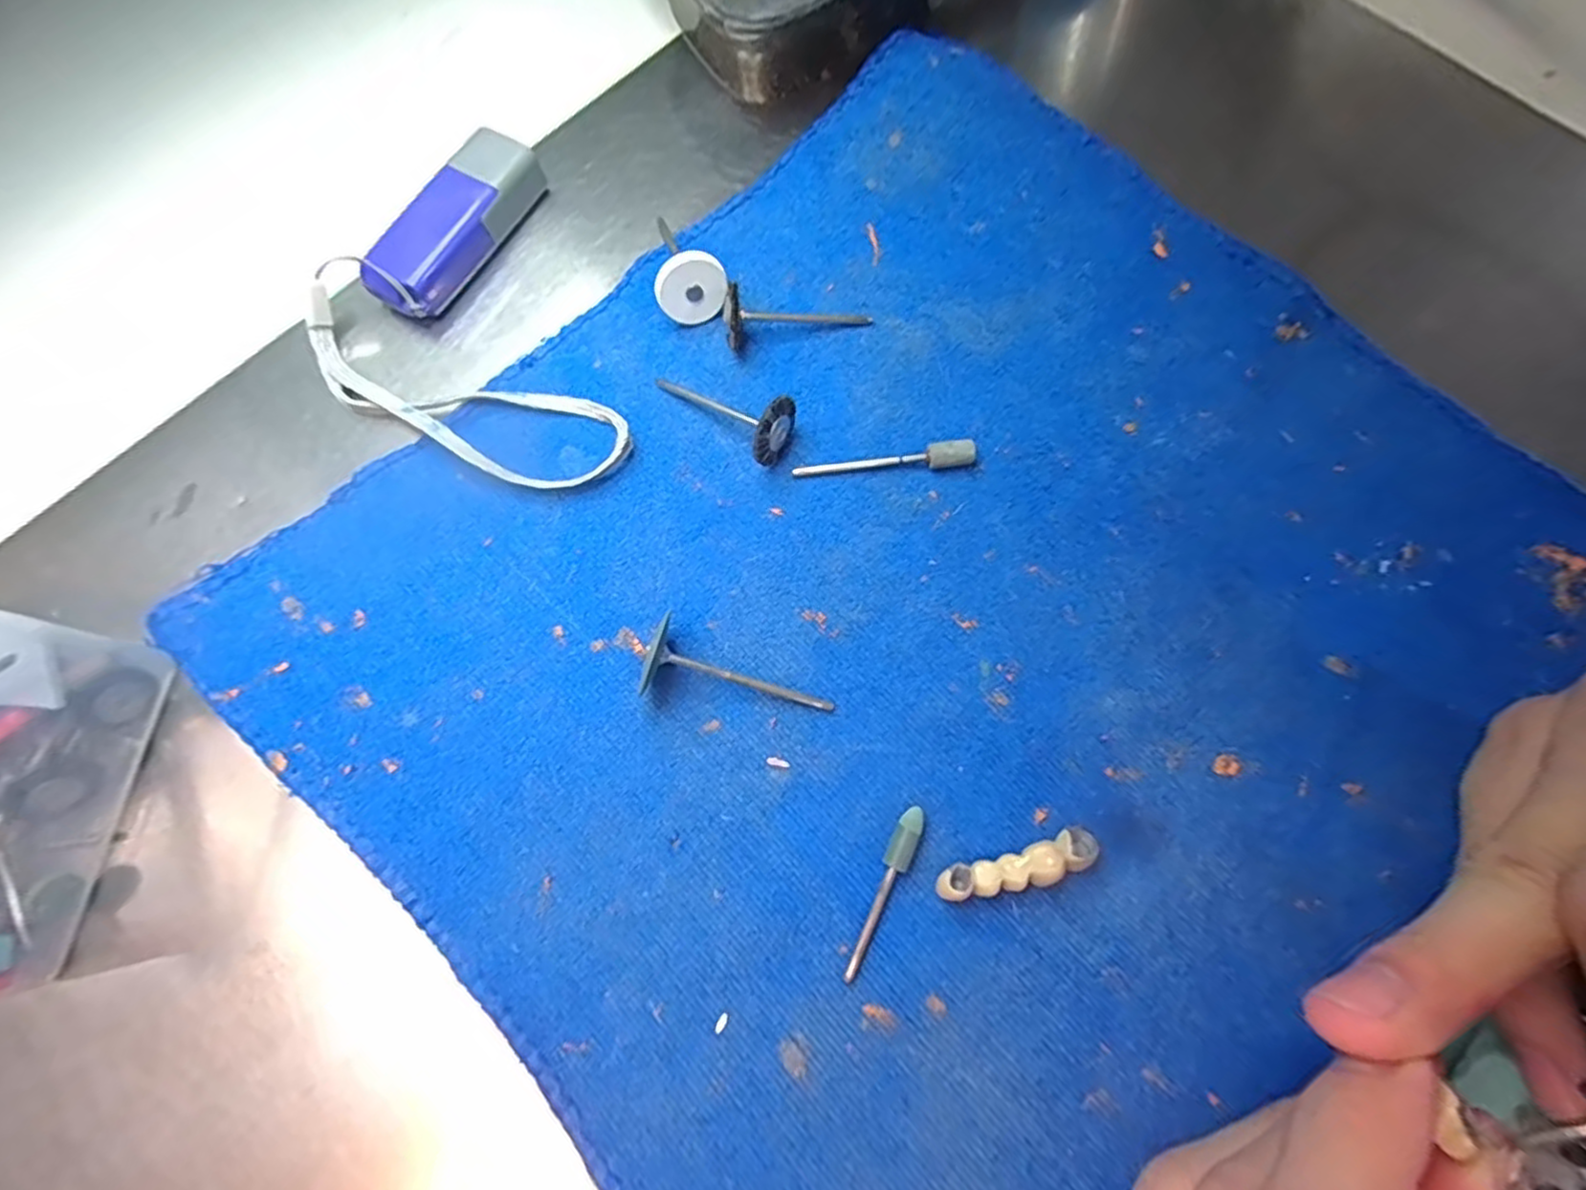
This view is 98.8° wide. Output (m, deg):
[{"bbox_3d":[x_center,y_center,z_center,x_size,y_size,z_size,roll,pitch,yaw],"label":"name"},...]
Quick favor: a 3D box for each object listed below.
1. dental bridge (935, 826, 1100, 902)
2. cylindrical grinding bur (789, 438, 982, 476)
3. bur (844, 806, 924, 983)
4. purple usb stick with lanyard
[{"bbox_3d":[0.052,0.063,0.157,0.039,0.010,0.009,-16,76,-4],"label":"dental bridge"},{"bbox_3d":[0.025,-0.036,0.184,0.048,0.007,0.006,-4,75,0],"label":"cylindrical grinding bur"},{"bbox_3d":[0.021,0.069,0.158,0.006,0.006,0.040,26,77,7],"label":"bur"},{"bbox_3d":[-0.097,-0.076,0.191,0.076,0.016,0.112,-20,76,-5],"label":"purple usb stick with lanyard"}]

